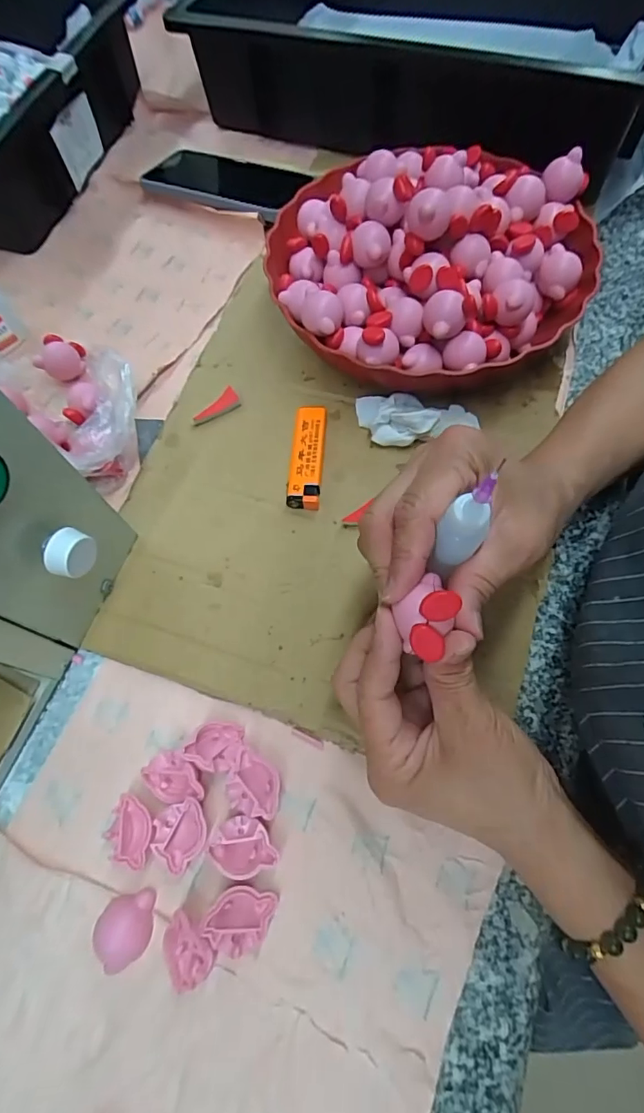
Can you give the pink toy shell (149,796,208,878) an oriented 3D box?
[{"bbox_3d":[-0.075,0.148,0.265,0.026,0.015,0.032,36,73,17],"label":"pink toy shell"}]

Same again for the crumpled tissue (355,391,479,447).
[{"bbox_3d":[0.069,-0.101,0.357,0.086,0.023,0.039,1,67,4],"label":"crumpled tissue"}]

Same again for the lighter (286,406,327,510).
[{"bbox_3d":[-0.010,-0.071,0.354,0.023,0.015,0.080,3,67,4],"label":"lighter"}]

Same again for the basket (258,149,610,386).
[{"bbox_3d":[0.075,-0.229,0.374,0.233,0.092,0.221,-1,67,3],"label":"basket"}]

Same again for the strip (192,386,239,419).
[{"bbox_3d":[-0.079,-0.114,0.377,0.013,0.005,0.039,37,74,17],"label":"strip"}]

